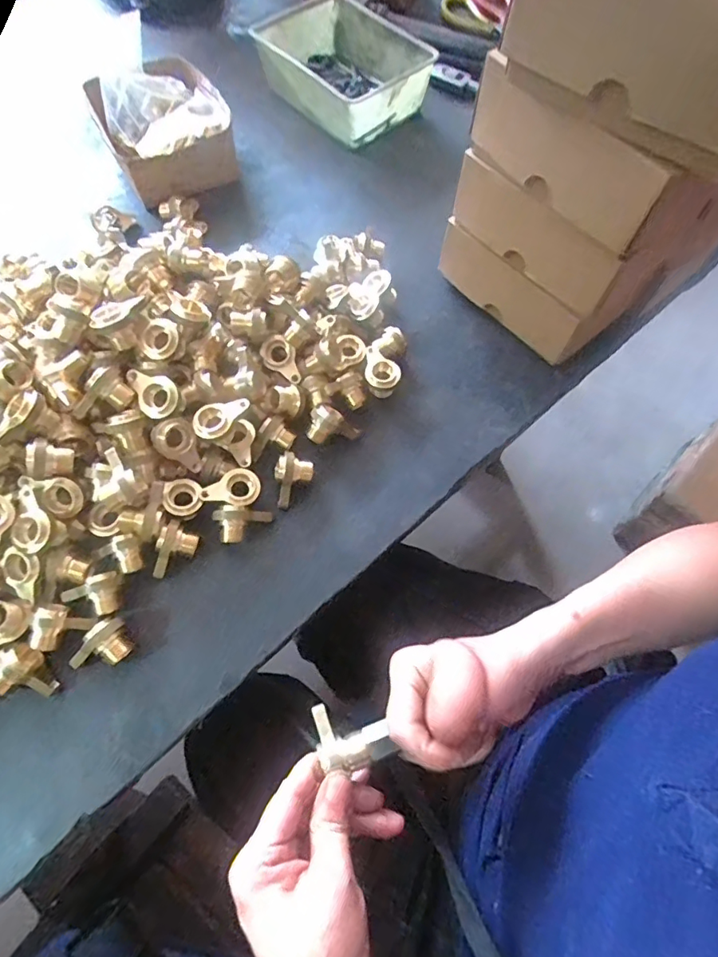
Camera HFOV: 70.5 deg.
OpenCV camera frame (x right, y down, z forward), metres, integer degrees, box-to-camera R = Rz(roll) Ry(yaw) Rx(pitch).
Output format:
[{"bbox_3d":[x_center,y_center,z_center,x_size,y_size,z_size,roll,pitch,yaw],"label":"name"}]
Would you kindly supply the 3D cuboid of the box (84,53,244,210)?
[{"bbox_3d":[-0.216,-0.398,0.580,0.136,0.073,0.153,-26,68,-13],"label":"box"}]

